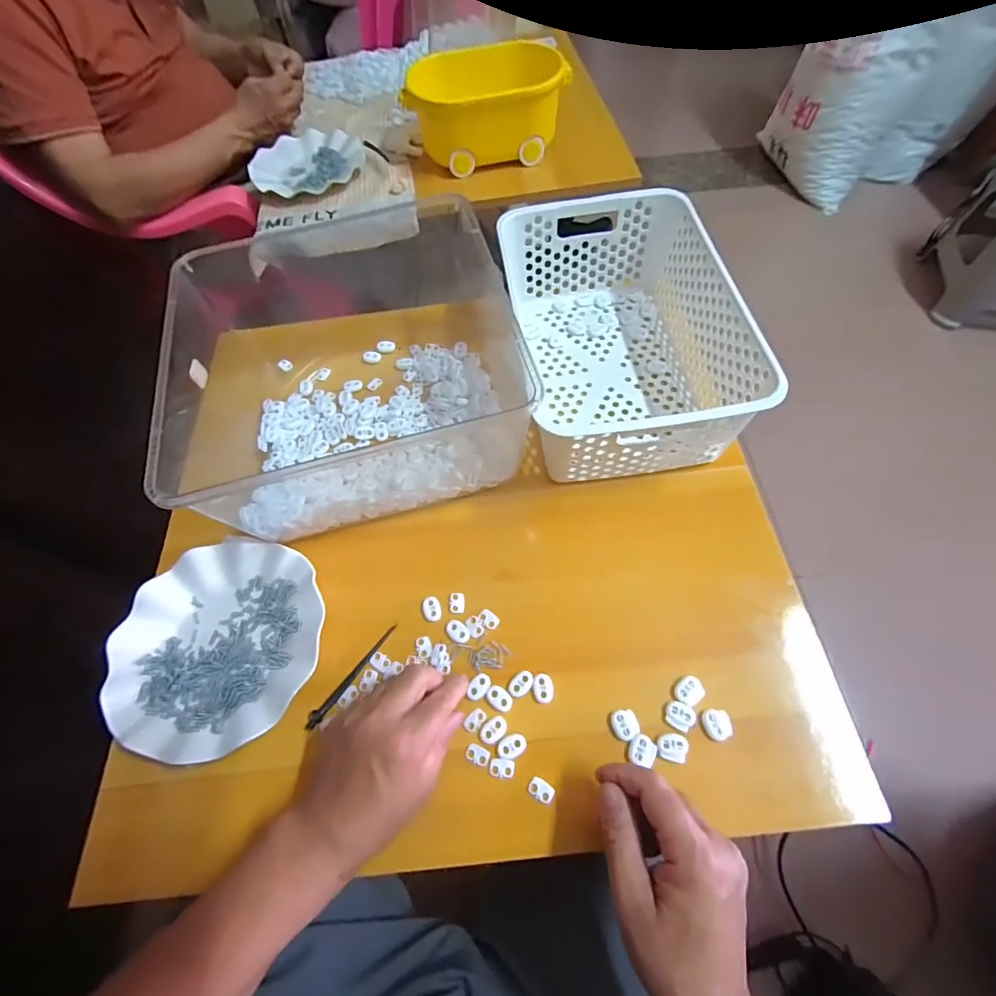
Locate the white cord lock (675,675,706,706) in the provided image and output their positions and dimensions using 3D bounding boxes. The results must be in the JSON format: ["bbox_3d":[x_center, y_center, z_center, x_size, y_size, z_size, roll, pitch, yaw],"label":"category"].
[{"bbox_3d":[0.154,0.155,0.380,0.022,0.005,0.019,-38,65,-15],"label":"white cord lock"}]

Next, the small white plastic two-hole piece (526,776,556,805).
[{"bbox_3d":[0.033,0.222,0.358,0.020,0.004,0.014,25,66,17],"label":"small white plastic two-hole piece"}]

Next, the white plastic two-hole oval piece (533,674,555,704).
[{"bbox_3d":[0.038,0.158,0.390,0.016,0.004,0.023,-2,61,3],"label":"white plastic two-hole oval piece"}]

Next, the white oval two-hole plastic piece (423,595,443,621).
[{"bbox_3d":[-0.060,0.100,0.427,0.016,0.004,0.023,-19,62,-6],"label":"white oval two-hole plastic piece"}]

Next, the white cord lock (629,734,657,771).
[{"bbox_3d":[0.111,0.194,0.362,0.019,0.004,0.021,23,66,16],"label":"white cord lock"}]

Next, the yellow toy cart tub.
[{"bbox_3d":[-0.013,-0.586,0.717,0.231,0.116,0.106,-11,61,-2],"label":"yellow toy cart tub"}]

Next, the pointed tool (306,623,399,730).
[{"bbox_3d":[-0.126,0.152,0.408,0.009,0.008,0.102,32,68,19],"label":"pointed tool"}]

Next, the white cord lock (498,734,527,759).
[{"bbox_3d":[0.011,0.195,0.370,0.022,0.004,0.014,-30,64,-12],"label":"white cord lock"}]

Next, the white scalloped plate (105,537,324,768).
[{"bbox_3d":[-0.245,0.126,0.417,0.176,0.019,0.179,-2,61,3],"label":"white scalloped plate"}]

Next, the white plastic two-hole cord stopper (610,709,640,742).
[{"bbox_3d":[0.100,0.178,0.371,0.020,0.004,0.022,-17,62,-5],"label":"white plastic two-hole cord stopper"}]

